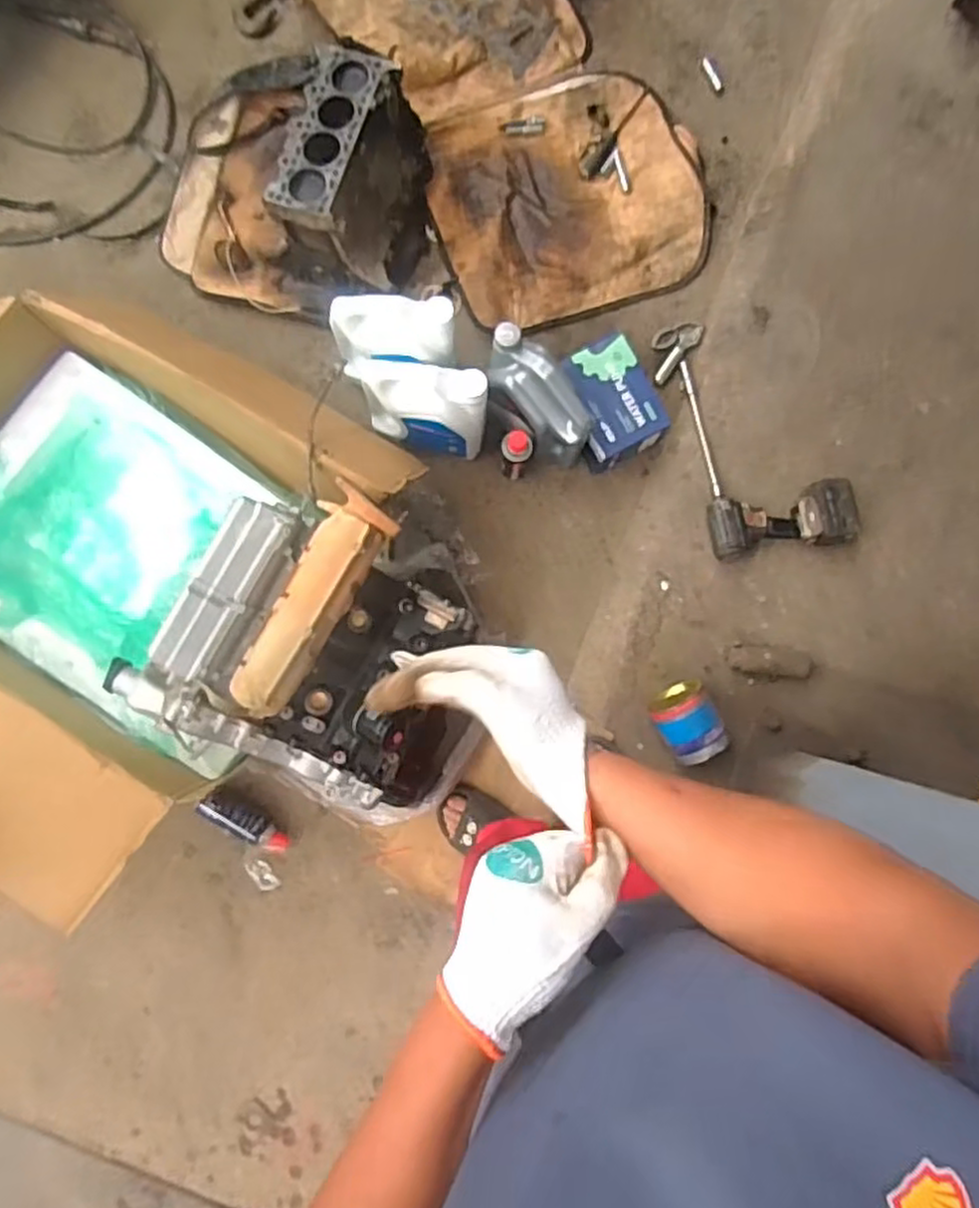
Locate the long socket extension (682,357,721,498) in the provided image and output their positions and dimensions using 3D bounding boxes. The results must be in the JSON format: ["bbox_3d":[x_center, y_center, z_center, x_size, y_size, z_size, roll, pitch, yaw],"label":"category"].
[{"bbox_3d":[0.435,-0.362,1.477,0.018,0.012,0.316,-7,72,-5],"label":"long socket extension"}]

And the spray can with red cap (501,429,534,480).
[{"bbox_3d":[0.050,-0.293,1.411,0.060,0.172,0.058,23,83,-1],"label":"spray can with red cap"}]

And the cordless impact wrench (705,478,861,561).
[{"bbox_3d":[0.579,-0.166,1.417,0.278,0.091,0.127,-6,85,-2],"label":"cordless impact wrench"}]

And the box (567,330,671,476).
[{"bbox_3d":[0.242,-0.405,1.449,0.161,0.116,0.222,-25,86,-6],"label":"box"}]

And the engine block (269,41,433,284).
[{"bbox_3d":[-0.250,-0.831,1.417,0.248,0.237,0.352,16,83,-2],"label":"engine block"}]

